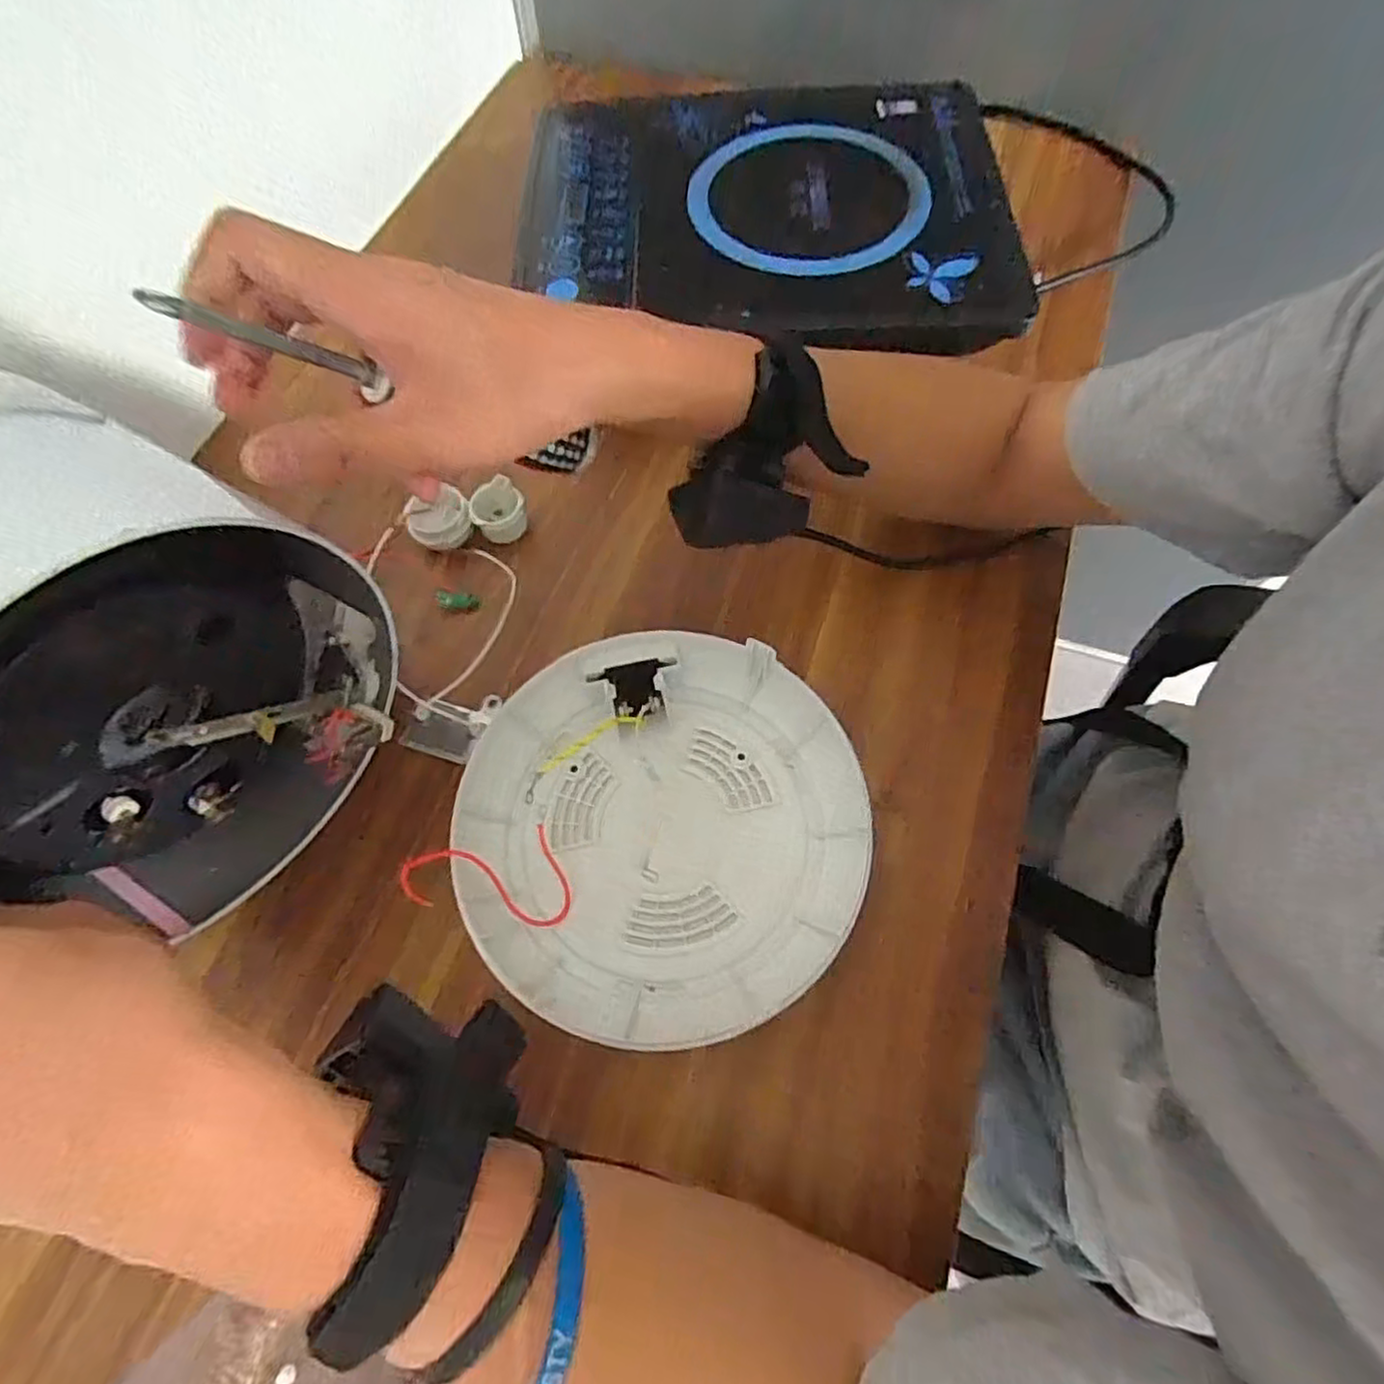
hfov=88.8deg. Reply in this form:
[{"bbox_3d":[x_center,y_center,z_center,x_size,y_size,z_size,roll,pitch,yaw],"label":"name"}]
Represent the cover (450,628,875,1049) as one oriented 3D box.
[{"bbox_3d":[-0.017,0.066,0.365,0.207,0.033,0.200,-1,67,2],"label":"cover"}]

